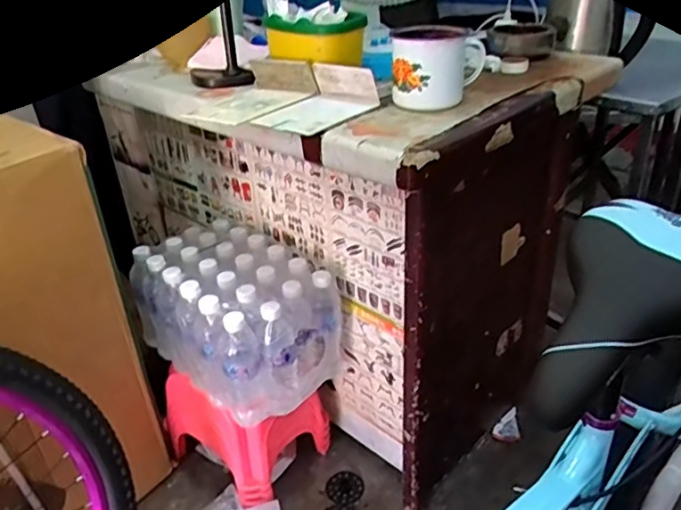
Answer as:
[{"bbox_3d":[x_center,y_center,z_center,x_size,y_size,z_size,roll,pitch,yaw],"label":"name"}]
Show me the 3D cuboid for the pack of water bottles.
[{"bbox_3d":[-0.186,0.102,1.081,0.255,0.211,0.358,-29,40,-36],"label":"pack of water bottles"}]

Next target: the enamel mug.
[{"bbox_3d":[0.132,-0.257,0.791,0.121,0.091,0.101,5,32,12],"label":"enamel mug"}]

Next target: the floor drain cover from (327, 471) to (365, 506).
[{"bbox_3d":[0.010,0.469,1.165,0.073,0.017,0.071,-1,31,3],"label":"floor drain cover"}]

